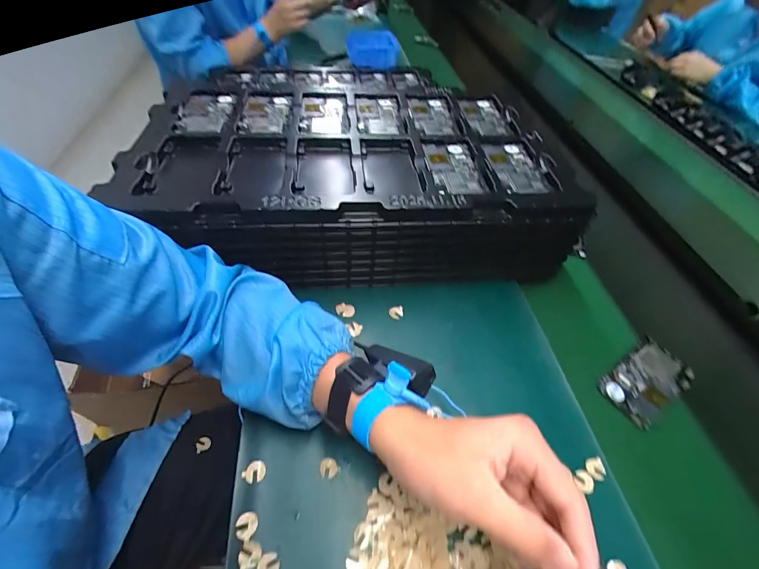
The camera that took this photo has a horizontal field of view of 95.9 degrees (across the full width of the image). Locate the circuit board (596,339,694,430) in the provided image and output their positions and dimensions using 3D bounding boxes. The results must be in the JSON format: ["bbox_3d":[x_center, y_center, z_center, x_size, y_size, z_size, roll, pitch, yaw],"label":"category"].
[{"bbox_3d":[0.326,0.117,0.416,0.119,0.010,0.062,-25,56,-22],"label":"circuit board"}]

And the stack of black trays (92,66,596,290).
[{"bbox_3d":[-0.035,-0.165,0.518,0.544,0.138,0.336,-2,50,-5],"label":"stack of black trays"}]

